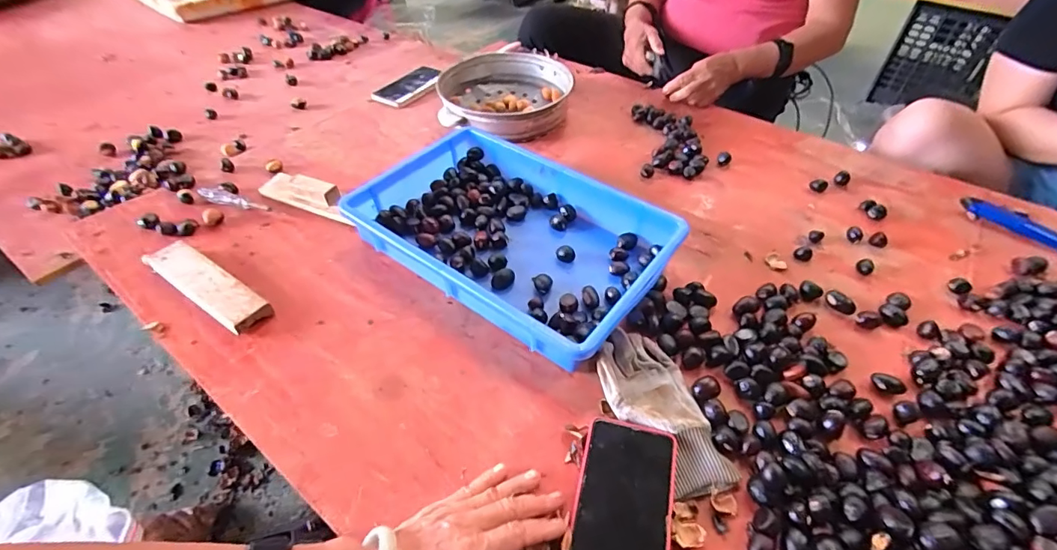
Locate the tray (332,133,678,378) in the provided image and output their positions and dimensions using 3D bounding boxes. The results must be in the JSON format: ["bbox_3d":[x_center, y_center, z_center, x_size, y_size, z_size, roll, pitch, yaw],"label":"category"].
[{"bbox_3d":[-0.024,-0.054,0.601,0.374,0.063,0.248,29,51,25],"label":"tray"}]

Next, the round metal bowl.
[{"bbox_3d":[-0.044,-0.340,0.890,0.238,0.060,0.243,1,45,-1],"label":"round metal bowl"}]

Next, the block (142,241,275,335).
[{"bbox_3d":[-0.384,0.011,0.559,0.200,0.023,0.046,26,50,22],"label":"block"}]

